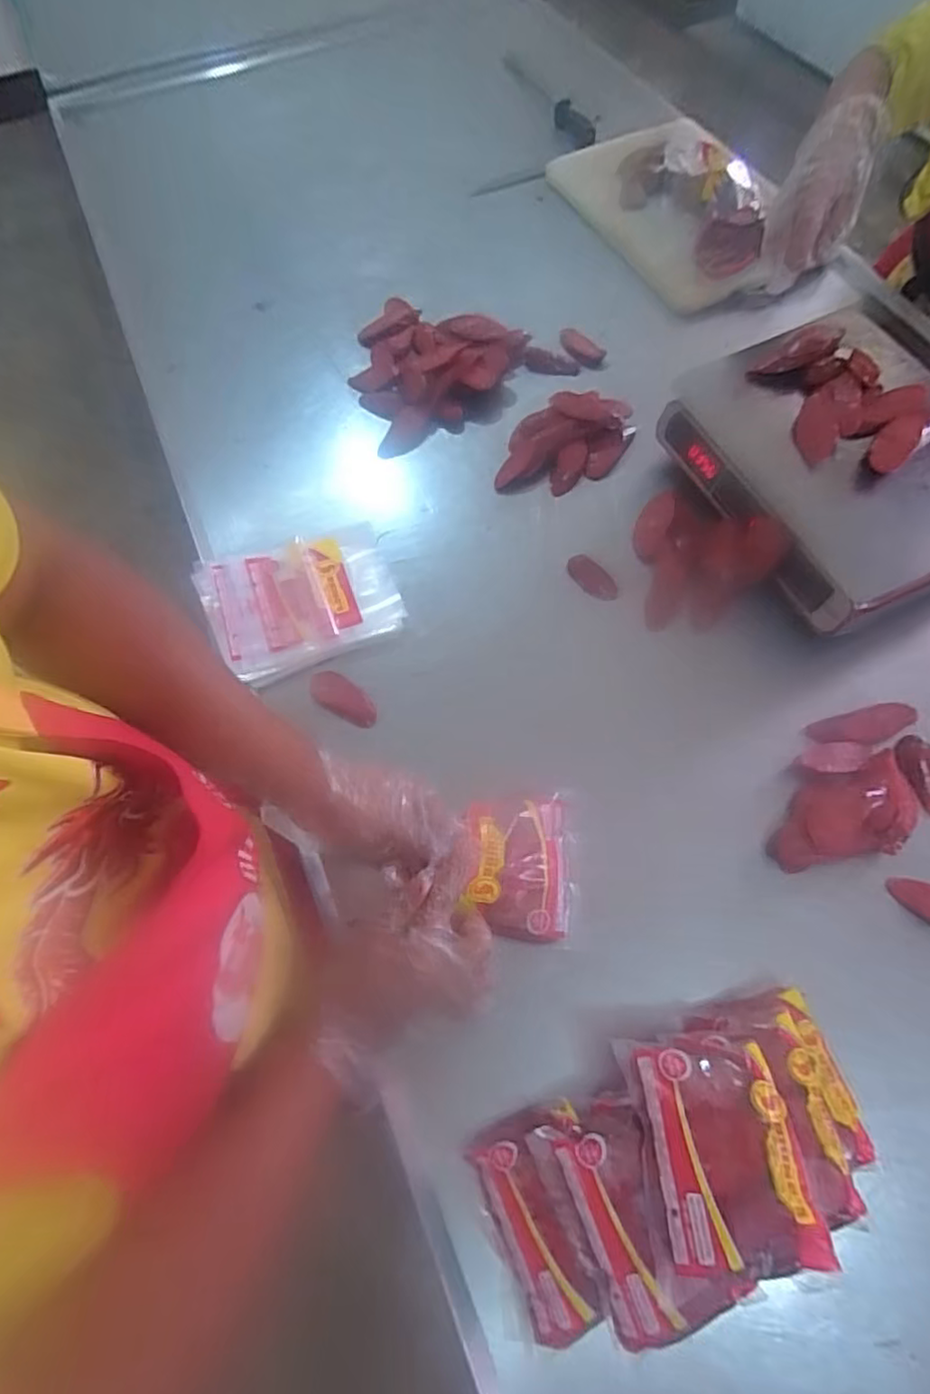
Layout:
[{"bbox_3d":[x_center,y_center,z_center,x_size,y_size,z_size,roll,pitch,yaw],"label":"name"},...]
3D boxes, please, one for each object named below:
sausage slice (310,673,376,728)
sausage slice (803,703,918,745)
[{"bbox_3d":[-0.133,0.003,0.687,0.083,0.004,0.040,35,69,2],"label":"sausage slice"},{"bbox_3d":[0.418,0.032,0.657,0.118,0.011,0.035,-15,66,-5],"label":"sausage slice"}]

